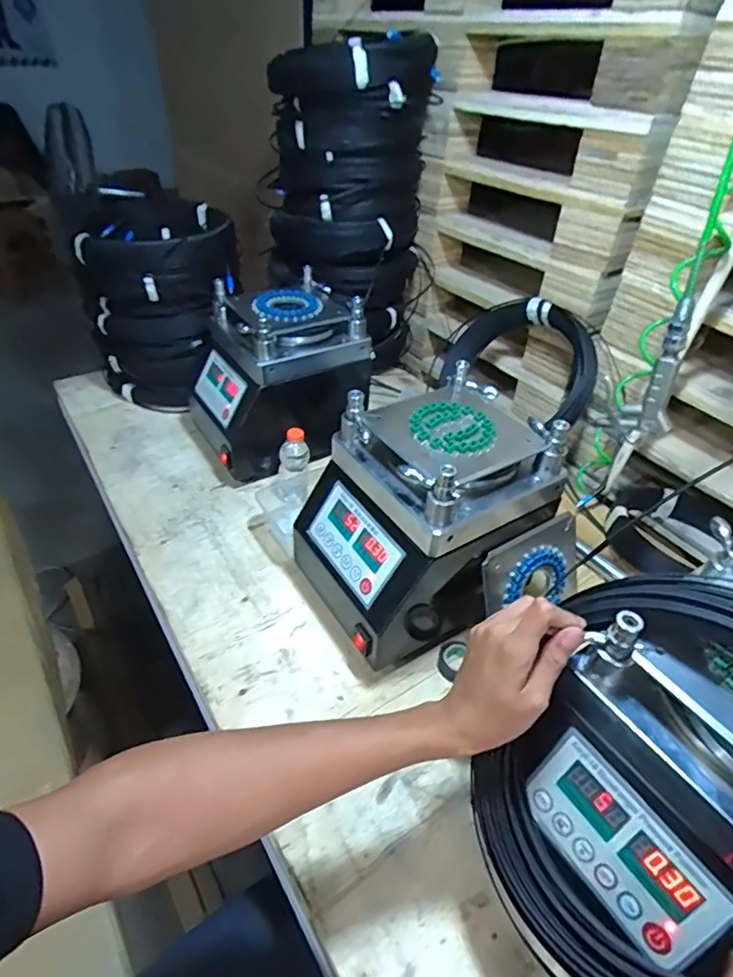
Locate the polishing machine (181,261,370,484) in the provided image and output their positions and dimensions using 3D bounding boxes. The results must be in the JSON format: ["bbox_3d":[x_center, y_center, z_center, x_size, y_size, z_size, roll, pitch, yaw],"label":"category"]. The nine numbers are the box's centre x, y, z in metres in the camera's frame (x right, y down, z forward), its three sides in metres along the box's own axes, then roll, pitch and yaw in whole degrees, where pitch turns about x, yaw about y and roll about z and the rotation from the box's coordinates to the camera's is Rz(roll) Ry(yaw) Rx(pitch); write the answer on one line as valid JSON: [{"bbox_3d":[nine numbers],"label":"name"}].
[{"bbox_3d":[-0.169,-0.210,0.994,0.292,0.269,0.250,-22,46,-26],"label":"polishing machine"}]

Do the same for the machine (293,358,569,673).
[{"bbox_3d":[0.077,0.041,0.718,0.284,0.274,0.210,-18,44,-22],"label":"machine"}]

